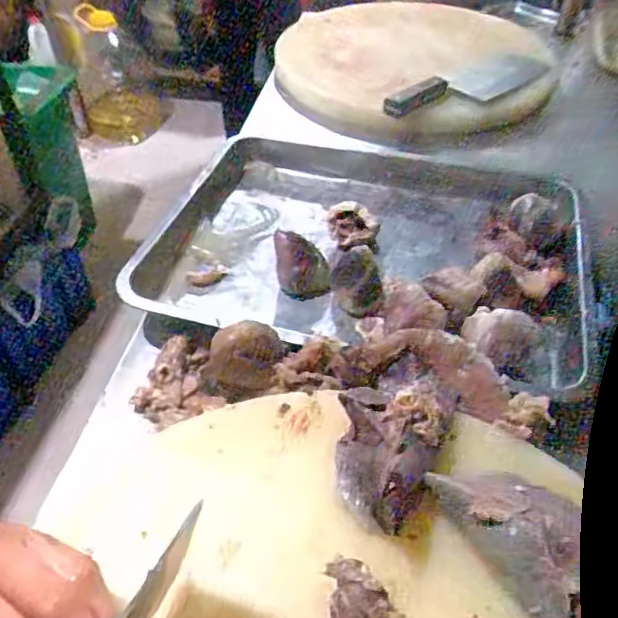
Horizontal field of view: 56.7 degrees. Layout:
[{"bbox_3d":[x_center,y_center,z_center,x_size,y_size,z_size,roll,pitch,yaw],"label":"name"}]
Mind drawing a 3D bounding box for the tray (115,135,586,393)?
[{"bbox_3d":[0.056,-0.057,0.600,0.413,0.074,0.322,13,47,12],"label":"tray"}]

